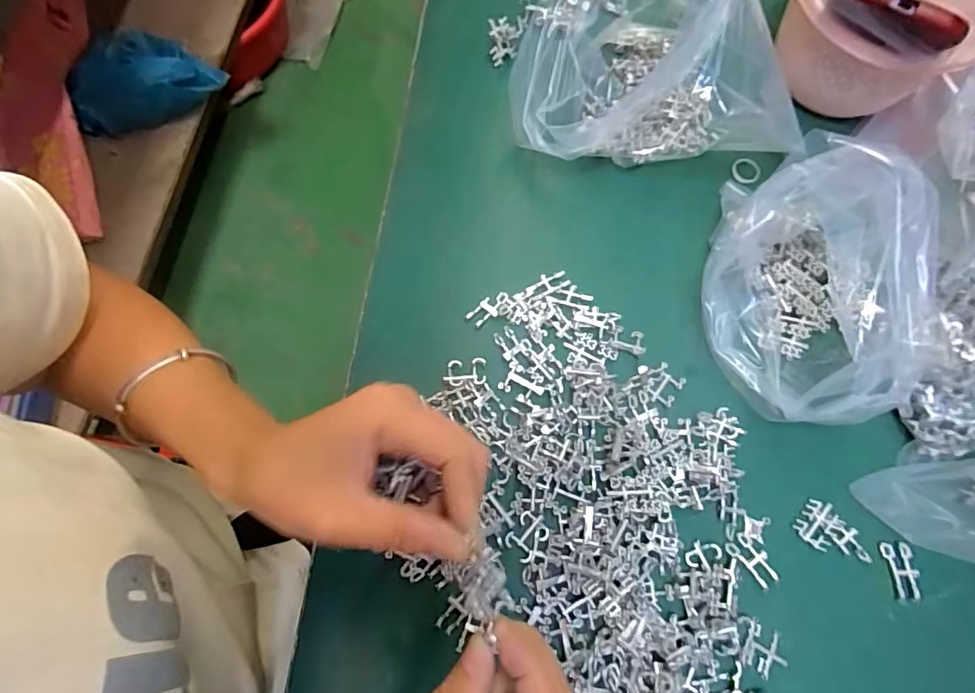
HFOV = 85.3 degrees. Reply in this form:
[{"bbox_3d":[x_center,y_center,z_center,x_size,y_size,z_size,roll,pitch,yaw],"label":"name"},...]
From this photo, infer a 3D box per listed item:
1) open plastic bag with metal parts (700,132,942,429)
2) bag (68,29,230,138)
[{"bbox_3d":[0.201,-0.028,0.325,0.110,0.119,0.141,-3,73,-3],"label":"open plastic bag with metal parts"},{"bbox_3d":[-0.645,-0.515,1.002,0.286,0.112,0.171,-11,74,-5],"label":"bag"}]

